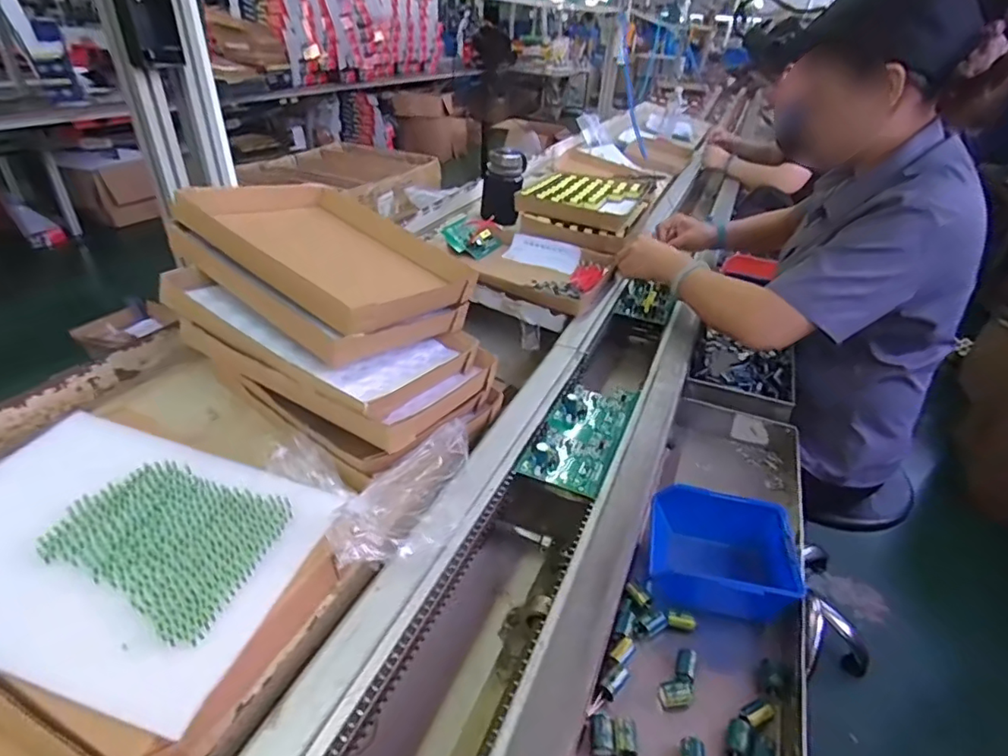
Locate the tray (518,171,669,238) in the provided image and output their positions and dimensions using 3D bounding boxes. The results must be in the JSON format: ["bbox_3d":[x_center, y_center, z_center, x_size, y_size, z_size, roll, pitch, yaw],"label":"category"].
[{"bbox_3d":[0.190,-0.406,1.235,0.254,0.051,0.336,20,37,23],"label":"tray"}]

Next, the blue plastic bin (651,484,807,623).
[{"bbox_3d":[0.216,0.176,0.545,0.132,0.065,0.121,11,35,10],"label":"blue plastic bin"}]

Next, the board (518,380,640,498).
[{"bbox_3d":[0.101,0.059,0.680,0.093,0.022,0.213,17,36,19],"label":"board"}]

